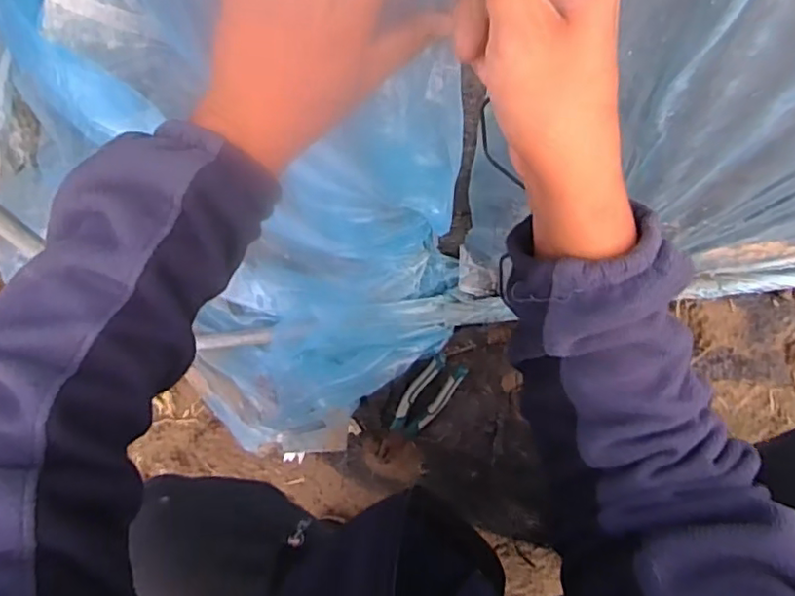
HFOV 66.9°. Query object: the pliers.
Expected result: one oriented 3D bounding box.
[{"bbox_3d":[0.027,0.162,0.869,0.054,0.014,0.186,34,111,1],"label":"pliers"}]

